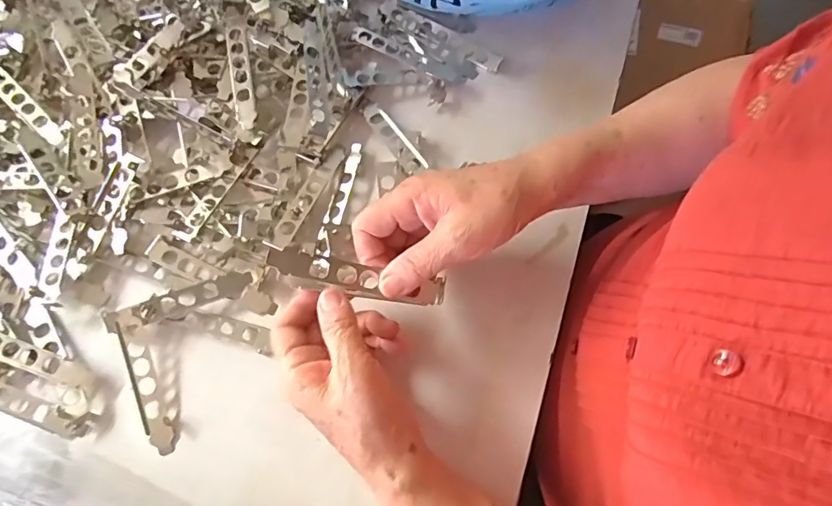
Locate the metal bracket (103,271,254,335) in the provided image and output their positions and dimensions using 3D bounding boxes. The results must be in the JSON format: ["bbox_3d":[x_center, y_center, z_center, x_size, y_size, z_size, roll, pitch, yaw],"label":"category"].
[{"bbox_3d":[-0.193,0.038,0.394,0.116,0.009,0.023,-18,73,-6],"label":"metal bracket"}]

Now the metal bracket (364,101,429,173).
[{"bbox_3d":[-0.023,-0.111,0.451,0.019,0.010,0.090,-33,75,-10],"label":"metal bracket"}]

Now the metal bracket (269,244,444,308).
[{"bbox_3d":[-0.040,0.017,0.336,0.123,0.007,0.023,12,89,-13],"label":"metal bracket"}]

